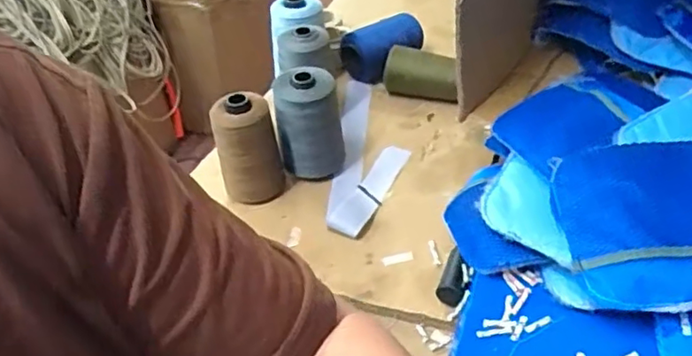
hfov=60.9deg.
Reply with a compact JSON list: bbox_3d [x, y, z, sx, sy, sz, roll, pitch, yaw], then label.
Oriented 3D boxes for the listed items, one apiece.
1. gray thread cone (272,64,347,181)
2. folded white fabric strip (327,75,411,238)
[{"bbox_3d":[-0.040,-0.056,0.632,0.067,0.115,0.061,-10,43,-2],"label":"gray thread cone"},{"bbox_3d":[0.029,-0.038,0.689,0.079,0.017,0.279,-1,44,8],"label":"folded white fabric strip"}]

